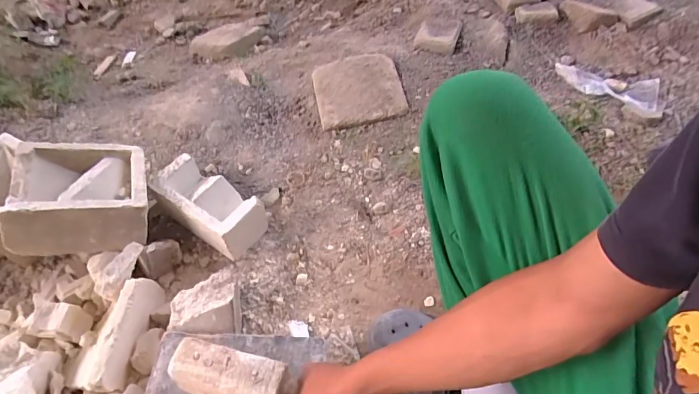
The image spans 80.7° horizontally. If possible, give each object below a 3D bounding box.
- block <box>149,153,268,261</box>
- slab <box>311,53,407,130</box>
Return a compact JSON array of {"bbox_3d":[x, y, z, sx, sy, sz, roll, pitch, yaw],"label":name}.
[{"bbox_3d":[-0.267,0.016,0.790,0.201,0.096,0.102,28,60,20],"label":"block"},{"bbox_3d":[0.021,-0.257,0.967,0.201,0.026,0.185,-11,71,-6],"label":"slab"}]

